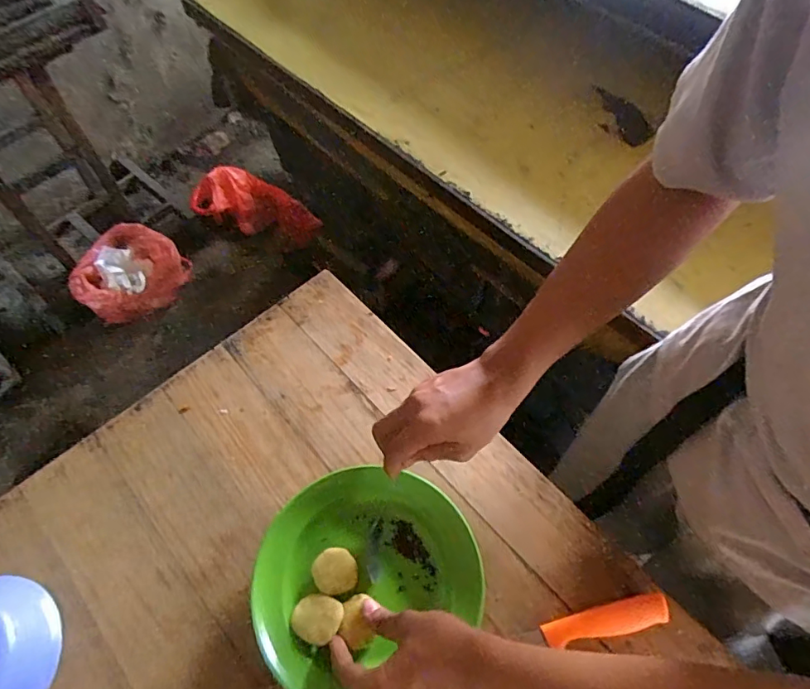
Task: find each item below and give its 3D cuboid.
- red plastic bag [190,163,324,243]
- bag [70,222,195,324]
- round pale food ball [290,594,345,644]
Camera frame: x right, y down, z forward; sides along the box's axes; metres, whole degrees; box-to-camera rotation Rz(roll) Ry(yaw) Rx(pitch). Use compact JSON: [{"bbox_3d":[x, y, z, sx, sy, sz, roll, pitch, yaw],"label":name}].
[{"bbox_3d":[-0.486,-0.453,1.681,0.388,0.132,0.203,21,59,-3],"label":"red plastic bag"},{"bbox_3d":[-0.811,-0.206,1.489,0.226,0.133,0.294,32,65,15],"label":"bag"},{"bbox_3d":[-0.082,0.255,0.470,0.046,0.016,0.040,8,58,4],"label":"round pale food ball"}]

